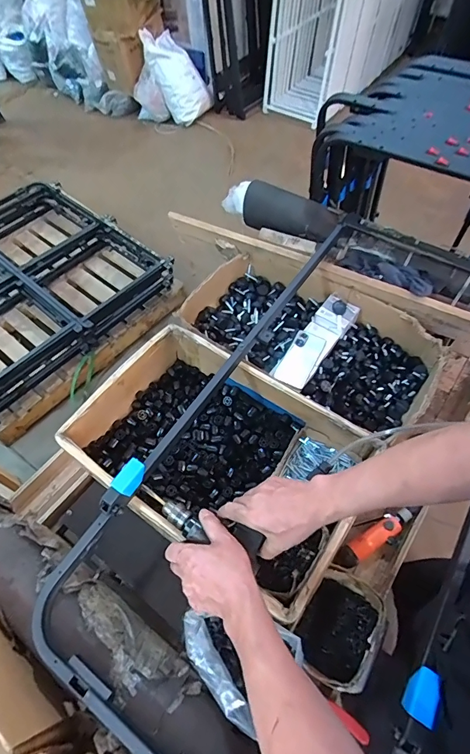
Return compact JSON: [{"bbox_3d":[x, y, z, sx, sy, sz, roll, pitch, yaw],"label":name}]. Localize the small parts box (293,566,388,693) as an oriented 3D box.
[{"bbox_3d":[0.183,0.436,0.685,0.129,0.072,0.171,24,62,16],"label":"small parts box"}]

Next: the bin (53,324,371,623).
[{"bbox_3d":[-0.035,0.146,0.781,0.505,0.155,0.354,31,64,19],"label":"bin"}]

